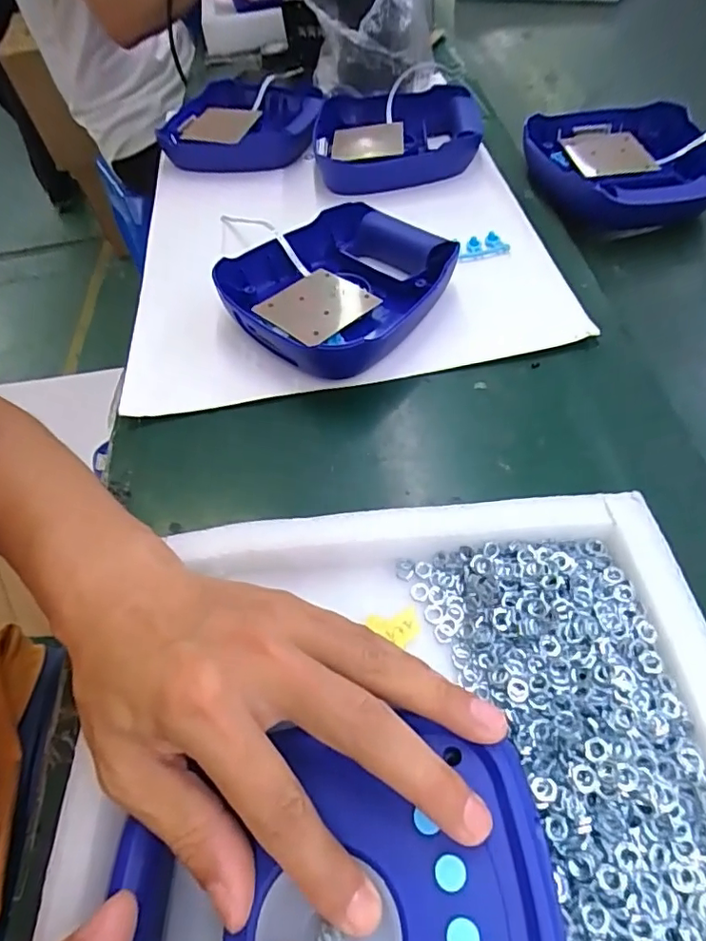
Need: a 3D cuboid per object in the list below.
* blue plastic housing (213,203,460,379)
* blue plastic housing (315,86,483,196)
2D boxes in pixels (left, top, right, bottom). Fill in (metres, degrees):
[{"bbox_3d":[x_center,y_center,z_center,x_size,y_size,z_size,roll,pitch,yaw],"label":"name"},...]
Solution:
[{"bbox_3d":[-0.014,-0.156,0.480,0.172,0.049,0.172,29,61,24],"label":"blue plastic housing"},{"bbox_3d":[0.054,-0.385,0.651,0.185,0.051,0.194,-2,53,4],"label":"blue plastic housing"}]

